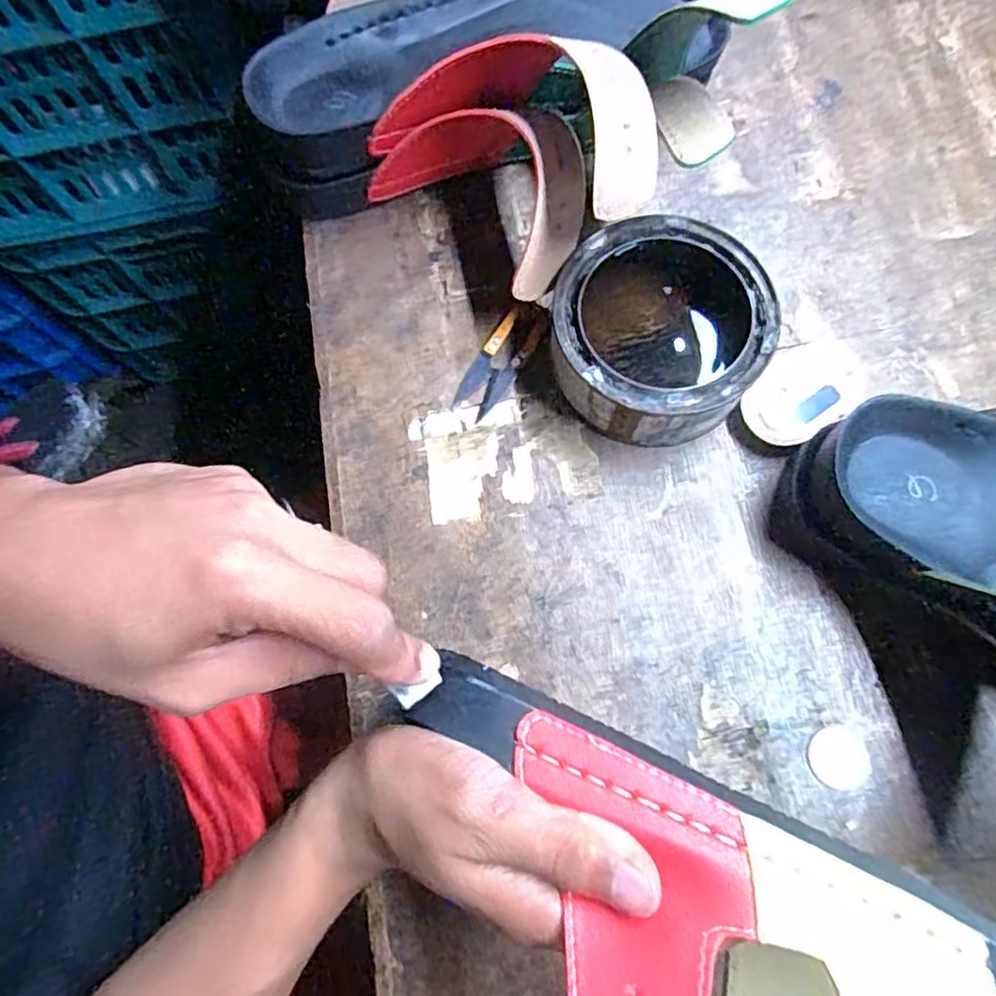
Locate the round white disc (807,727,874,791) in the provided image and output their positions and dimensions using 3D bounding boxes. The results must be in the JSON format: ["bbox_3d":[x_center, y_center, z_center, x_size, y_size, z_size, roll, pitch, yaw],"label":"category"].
[{"bbox_3d":[0.153,0.116,0.285,0.027,0.004,0.025,0,76,2],"label":"round white disc"}]

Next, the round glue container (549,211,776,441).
[{"bbox_3d":[0.082,-0.083,0.322,0.105,0.041,0.101,0,76,2],"label":"round glue container"}]

